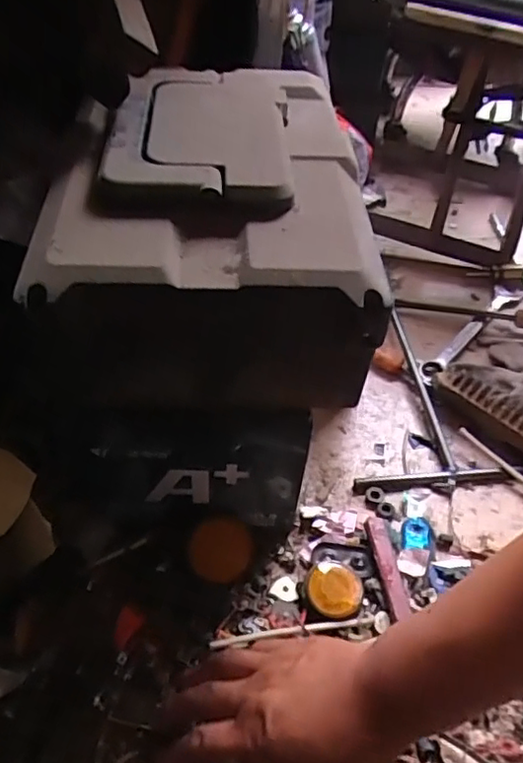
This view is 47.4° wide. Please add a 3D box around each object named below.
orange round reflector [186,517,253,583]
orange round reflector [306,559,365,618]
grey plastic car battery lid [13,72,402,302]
[{"bbox_3d":[-0.034,0.137,0.487,0.049,0.004,0.049,1,80,-8],"label":"orange round reflector"},{"bbox_3d":[0.059,0.162,0.471,0.043,0.015,0.049,13,46,7],"label":"orange round reflector"},{"bbox_3d":[-0.035,-0.162,0.409,0.201,0.031,0.280,0,46,-6],"label":"grey plastic car battery lid"}]

